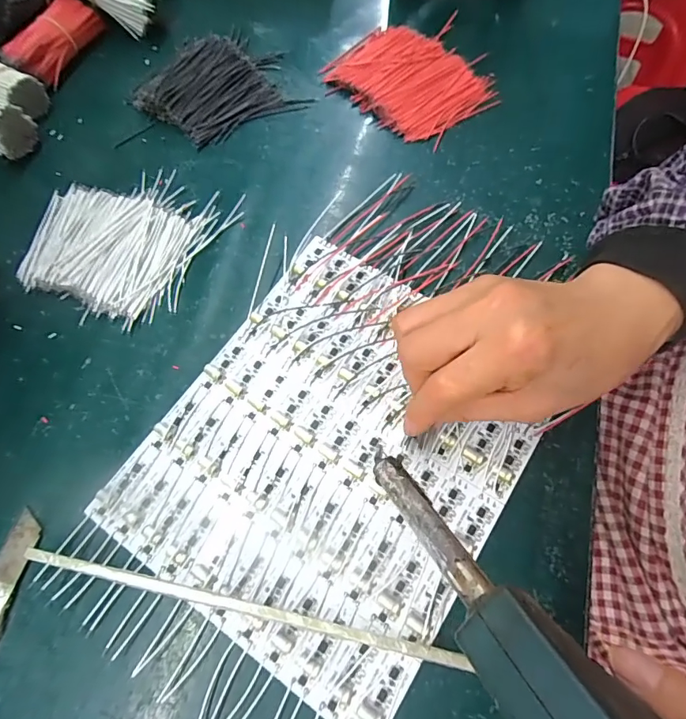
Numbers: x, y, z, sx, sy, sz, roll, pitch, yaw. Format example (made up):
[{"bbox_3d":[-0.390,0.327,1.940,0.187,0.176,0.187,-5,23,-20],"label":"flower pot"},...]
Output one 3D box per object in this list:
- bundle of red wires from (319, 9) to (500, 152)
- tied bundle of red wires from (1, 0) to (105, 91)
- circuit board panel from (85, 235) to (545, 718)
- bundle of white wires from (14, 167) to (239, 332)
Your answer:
[{"bbox_3d":[0.061,-0.246,0.393,0.109,0.013,0.132,-41,72,-14],"label":"bundle of red wires"},{"bbox_3d":[-0.252,-0.279,0.402,0.025,0.036,0.093,22,70,10],"label":"tied bundle of red wires"},{"bbox_3d":[-0.003,0.050,0.272,0.193,0.006,0.224,31,72,13],"label":"circuit board panel"},{"bbox_3d":[-0.164,-0.094,0.332,0.133,0.013,0.118,23,70,11],"label":"bundle of white wires"}]

